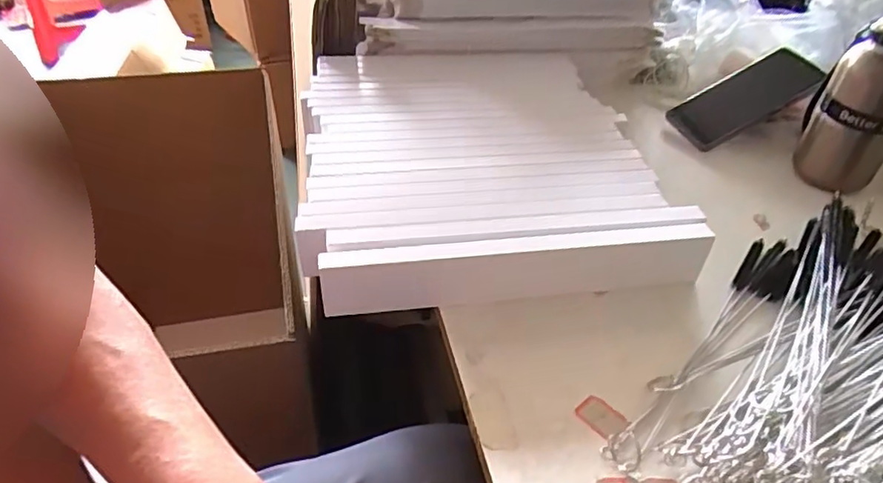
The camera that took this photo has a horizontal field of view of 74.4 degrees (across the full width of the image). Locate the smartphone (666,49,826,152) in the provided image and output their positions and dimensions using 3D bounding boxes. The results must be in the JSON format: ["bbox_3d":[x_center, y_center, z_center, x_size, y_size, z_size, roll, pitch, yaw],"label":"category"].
[{"bbox_3d":[0.347,-0.163,0.667,0.157,0.017,0.077,-29,52,8],"label":"smartphone"}]

